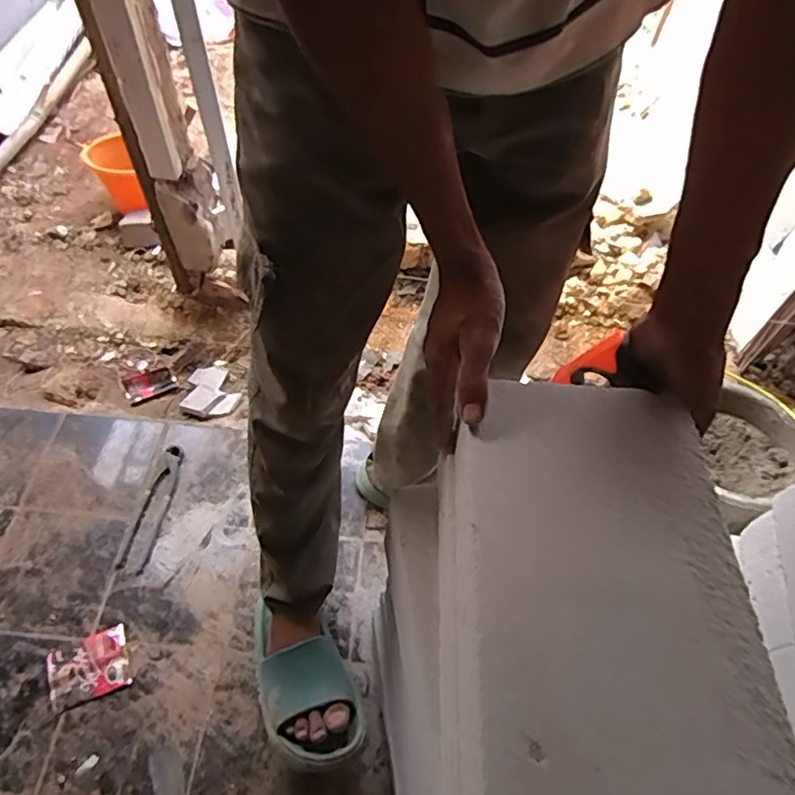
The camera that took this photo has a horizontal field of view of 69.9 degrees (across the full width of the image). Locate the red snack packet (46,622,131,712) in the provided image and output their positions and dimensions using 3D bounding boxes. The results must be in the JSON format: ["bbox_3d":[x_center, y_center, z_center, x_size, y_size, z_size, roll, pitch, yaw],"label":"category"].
[{"bbox_3d":[-0.462,0.402,0.851,0.110,0.016,0.089,-16,58,-15],"label":"red snack packet"}]

